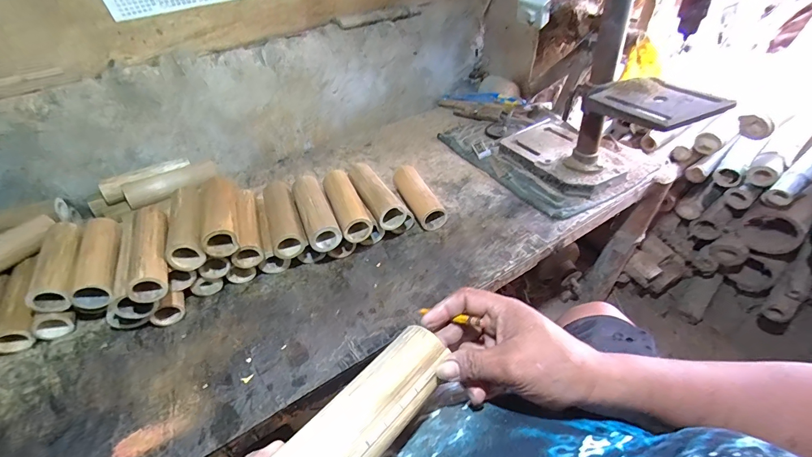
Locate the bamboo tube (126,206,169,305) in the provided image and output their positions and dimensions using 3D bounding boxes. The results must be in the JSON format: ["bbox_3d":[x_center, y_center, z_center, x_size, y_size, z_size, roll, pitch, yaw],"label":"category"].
[{"bbox_3d":[-0.405,0.031,0.609,0.048,0.052,0.181,-16,43,-12],"label":"bamboo tube"}]

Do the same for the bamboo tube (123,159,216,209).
[{"bbox_3d":[-0.509,-0.101,0.829,0.181,0.043,0.052,-35,50,-30],"label":"bamboo tube"}]

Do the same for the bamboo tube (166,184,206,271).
[{"bbox_3d":[-0.375,-0.006,0.661,0.052,0.056,0.178,-17,43,-13],"label":"bamboo tube"}]

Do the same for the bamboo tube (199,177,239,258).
[{"bbox_3d":[-0.331,-0.032,0.674,0.056,0.050,0.185,-19,44,-16],"label":"bamboo tube"}]

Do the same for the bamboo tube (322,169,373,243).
[{"bbox_3d":[-0.119,-0.049,0.741,0.056,0.047,0.179,-18,44,-15],"label":"bamboo tube"}]

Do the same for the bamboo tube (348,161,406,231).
[{"bbox_3d":[-0.063,-0.070,0.771,0.057,0.049,0.181,-23,45,-19],"label":"bamboo tube"}]

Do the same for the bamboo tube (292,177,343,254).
[{"bbox_3d":[-0.174,-0.033,0.725,0.055,0.050,0.177,-18,44,-15],"label":"bamboo tube"}]

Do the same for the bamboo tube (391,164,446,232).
[{"bbox_3d":[0.026,-0.075,0.834,0.059,0.053,0.183,-18,44,-14],"label":"bamboo tube"}]

